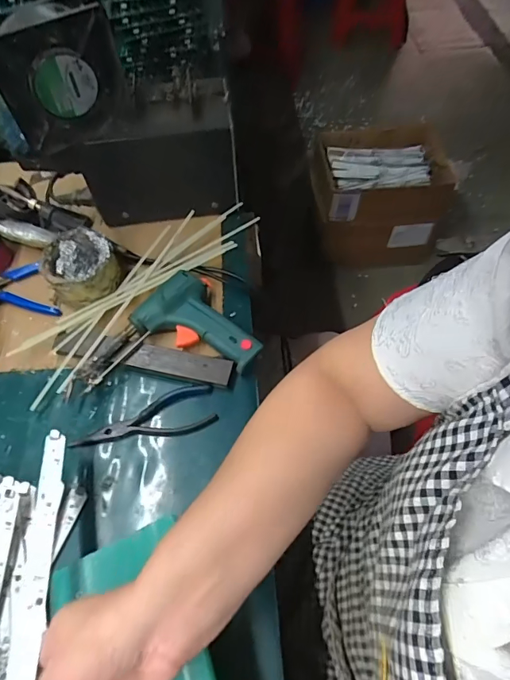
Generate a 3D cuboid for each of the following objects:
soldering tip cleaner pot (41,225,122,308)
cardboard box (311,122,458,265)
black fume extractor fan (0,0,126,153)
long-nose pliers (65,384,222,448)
[{"bbox_3d":[-0.209,-0.089,0.538,0.084,0.071,0.087,-1,59,1],"label":"soldering tip cleaner pot"},{"bbox_3d":[0.372,-0.426,1.378,0.386,0.295,0.271,-7,59,-3],"label":"cardboard box"},{"bbox_3d":[-0.196,-0.263,0.456,0.117,0.120,0.048,-22,60,-11],"label":"black fume extractor fan"},{"bbox_3d":[-0.118,0.085,0.481,0.151,0.007,0.051,-12,59,-5],"label":"long-nose pliers"}]

